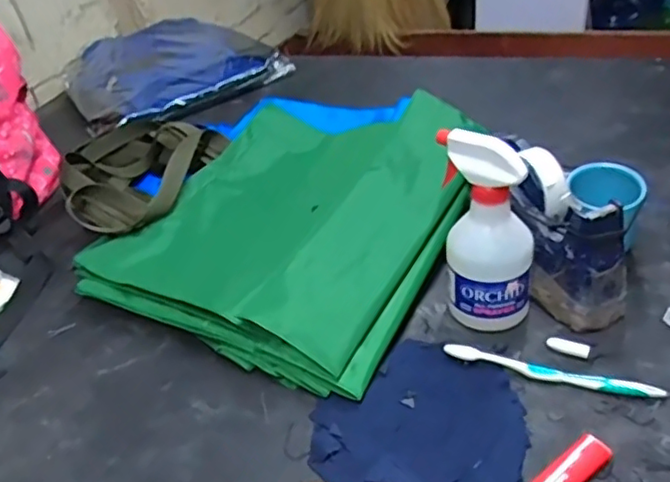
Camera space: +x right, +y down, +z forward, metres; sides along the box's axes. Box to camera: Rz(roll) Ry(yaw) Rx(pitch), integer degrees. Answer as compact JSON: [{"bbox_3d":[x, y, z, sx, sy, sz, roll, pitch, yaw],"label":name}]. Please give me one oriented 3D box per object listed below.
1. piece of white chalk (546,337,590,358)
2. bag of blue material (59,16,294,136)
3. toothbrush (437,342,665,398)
[{"bbox_3d":[0.212,0.095,0.559,0.037,0.010,0.011,16,42,30],"label":"piece of white chalk"},{"bbox_3d":[-0.342,-0.349,1.222,0.370,0.063,0.395,-27,39,-24],"label":"bag of blue material"},{"bbox_3d":[0.186,0.114,0.536,0.179,0.015,0.014,6,38,20],"label":"toothbrush"}]

